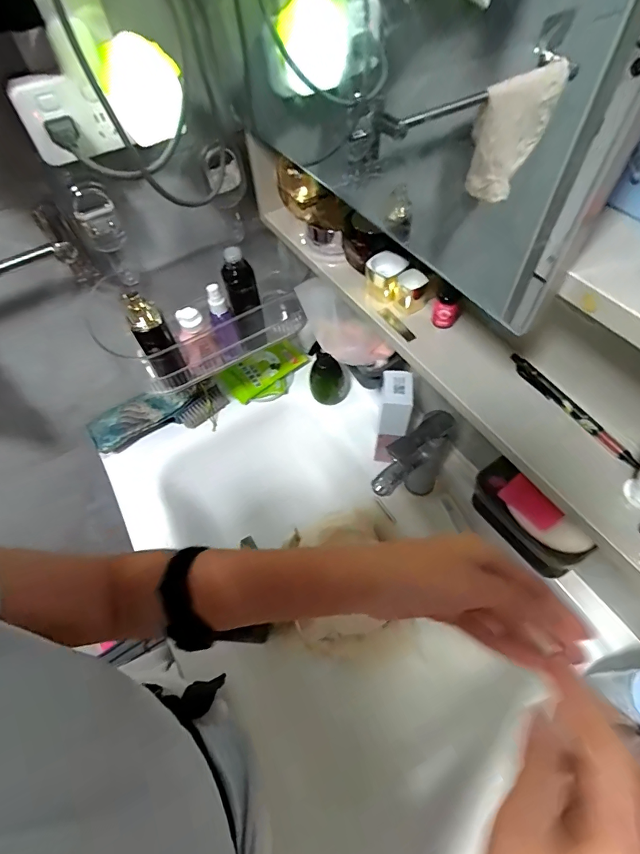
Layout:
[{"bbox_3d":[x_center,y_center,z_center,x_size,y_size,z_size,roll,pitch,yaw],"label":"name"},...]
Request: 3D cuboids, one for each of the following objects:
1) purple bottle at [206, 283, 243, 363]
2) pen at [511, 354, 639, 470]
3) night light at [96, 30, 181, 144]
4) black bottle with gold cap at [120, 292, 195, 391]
[{"bbox_3d":[-0.131,-0.136,0.562,0.030,0.121,0.024,-20,58,-9],"label":"purple bottle"},{"bbox_3d":[0.225,-0.018,0.375,0.011,0.015,0.139,-25,59,-12],"label":"pen"},{"bbox_3d":[-0.165,-0.316,0.391,0.069,0.079,0.028,-20,58,-9],"label":"night light"},{"bbox_3d":[-0.209,-0.107,0.534,0.041,0.141,0.032,-29,60,-14],"label":"black bottle with gold cap"}]

